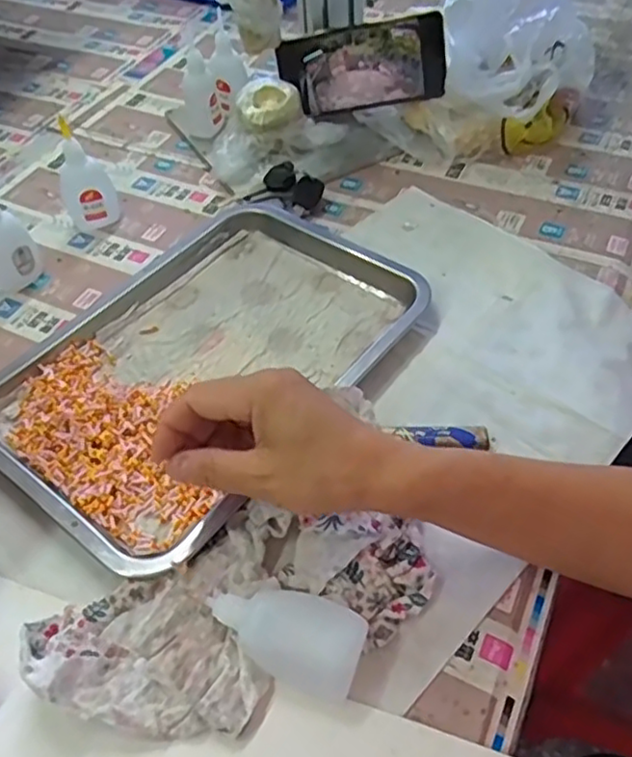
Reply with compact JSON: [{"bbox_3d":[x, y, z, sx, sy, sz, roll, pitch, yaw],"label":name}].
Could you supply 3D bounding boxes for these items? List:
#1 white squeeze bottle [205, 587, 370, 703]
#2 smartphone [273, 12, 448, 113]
[{"bbox_3d":[-0.017,0.134,0.355,0.084,0.020,0.042,17,51,16],"label":"white squeeze bottle"},{"bbox_3d":[0.046,-0.309,0.666,0.162,0.076,0.013,-5,26,13],"label":"smartphone"}]

